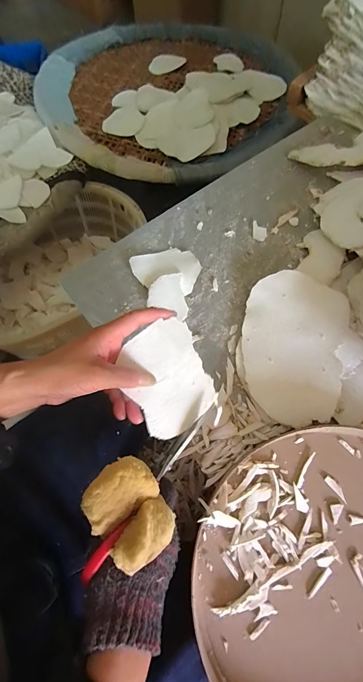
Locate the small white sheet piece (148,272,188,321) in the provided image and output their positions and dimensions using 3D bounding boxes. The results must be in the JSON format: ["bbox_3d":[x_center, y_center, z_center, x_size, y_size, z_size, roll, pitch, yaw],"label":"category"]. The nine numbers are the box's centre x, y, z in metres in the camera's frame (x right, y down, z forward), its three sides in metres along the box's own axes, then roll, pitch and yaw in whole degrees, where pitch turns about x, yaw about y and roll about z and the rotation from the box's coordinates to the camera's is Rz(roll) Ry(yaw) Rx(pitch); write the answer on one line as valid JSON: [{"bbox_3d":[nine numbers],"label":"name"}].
[{"bbox_3d":[-0.021,-0.061,0.464,0.051,0.011,0.068,-9,66,-1],"label":"small white sheet piece"}]

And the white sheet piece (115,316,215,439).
[{"bbox_3d":[-0.014,0.038,0.338,0.079,0.004,0.107,-25,82,-10],"label":"white sheet piece"}]

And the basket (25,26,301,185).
[{"bbox_3d":[-0.058,-0.832,1.063,0.804,0.057,0.796,6,67,5],"label":"basket"}]

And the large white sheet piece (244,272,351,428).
[{"bbox_3d":[0.141,0.006,0.423,0.121,0.030,0.193,13,68,8],"label":"large white sheet piece"}]

